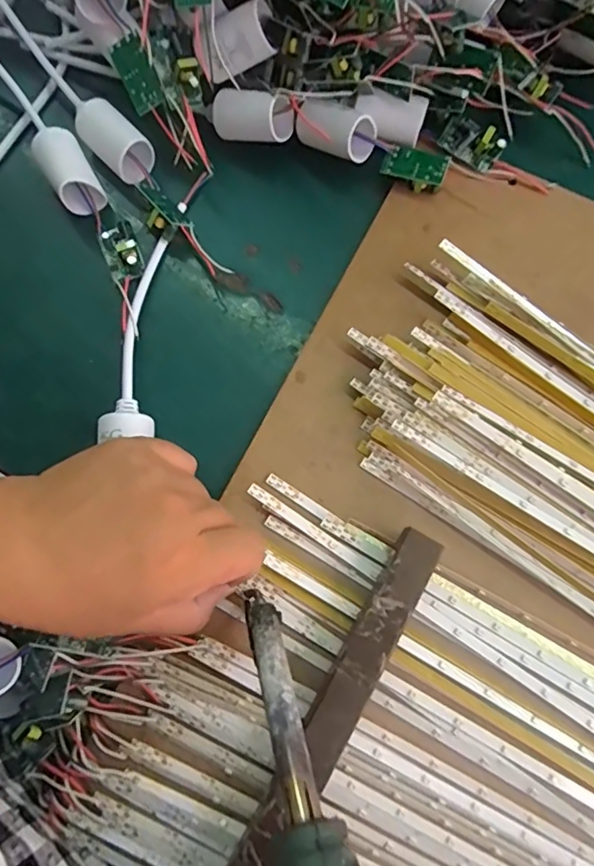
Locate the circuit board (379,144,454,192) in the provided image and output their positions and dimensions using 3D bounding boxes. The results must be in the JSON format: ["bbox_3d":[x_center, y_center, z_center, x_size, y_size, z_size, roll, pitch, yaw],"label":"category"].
[{"bbox_3d":[0.073,-0.164,0.321,0.038,0.014,0.021,20,91,9],"label":"circuit board"}]

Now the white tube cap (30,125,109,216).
[{"bbox_3d":[-0.137,-0.158,0.311,0.026,0.028,0.047,-31,79,-7],"label":"white tube cap"}]

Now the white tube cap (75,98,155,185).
[{"bbox_3d":[-0.110,-0.178,0.316,0.029,0.025,0.053,-39,80,-9],"label":"white tube cap"}]

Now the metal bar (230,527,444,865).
[{"bbox_3d":[0.012,0.142,0.240,0.024,0.022,0.208,29,78,6],"label":"metal bar"}]

